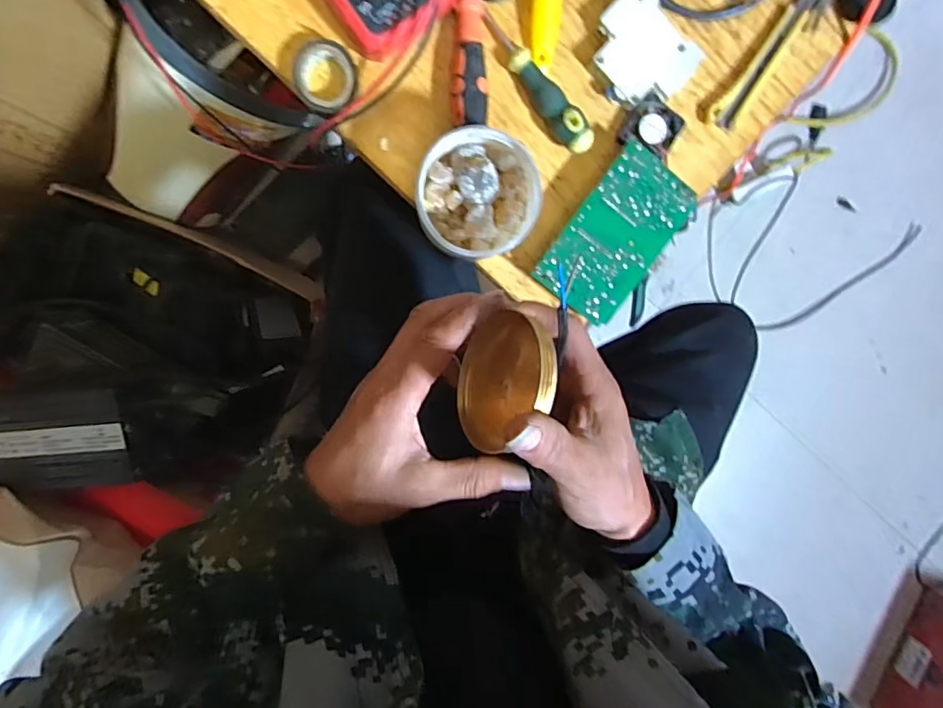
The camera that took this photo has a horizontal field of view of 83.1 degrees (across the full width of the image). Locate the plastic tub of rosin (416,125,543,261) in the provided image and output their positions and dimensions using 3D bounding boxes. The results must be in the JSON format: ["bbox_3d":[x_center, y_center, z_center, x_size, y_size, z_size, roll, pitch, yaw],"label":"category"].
[{"bbox_3d":[0.005,-0.111,0.382,0.084,0.055,0.084,-1,97,-6],"label":"plastic tub of rosin"}]

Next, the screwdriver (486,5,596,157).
[{"bbox_3d":[0.048,-0.200,0.393,0.021,0.025,0.120,-37,100,0],"label":"screwdriver"}]

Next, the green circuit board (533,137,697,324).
[{"bbox_3d":[0.109,-0.089,0.412,0.069,0.029,0.123,37,92,-9],"label":"green circuit board"}]

